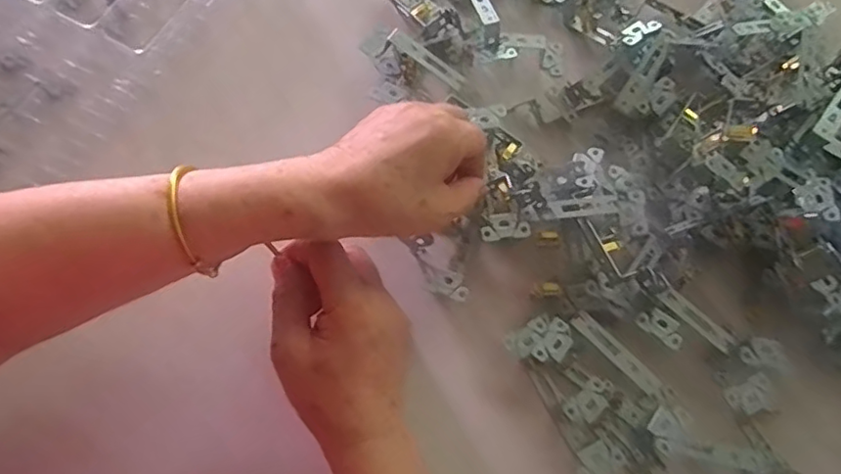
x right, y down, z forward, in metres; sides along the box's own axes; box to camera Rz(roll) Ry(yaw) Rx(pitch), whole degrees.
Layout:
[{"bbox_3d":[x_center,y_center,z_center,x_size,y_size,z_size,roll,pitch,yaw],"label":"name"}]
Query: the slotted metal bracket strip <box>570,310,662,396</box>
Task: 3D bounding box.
[{"bbox_3d":[0.135,0.078,0.386,0.073,0.006,0.016,43,76,14],"label":"slotted metal bracket strip"}]

